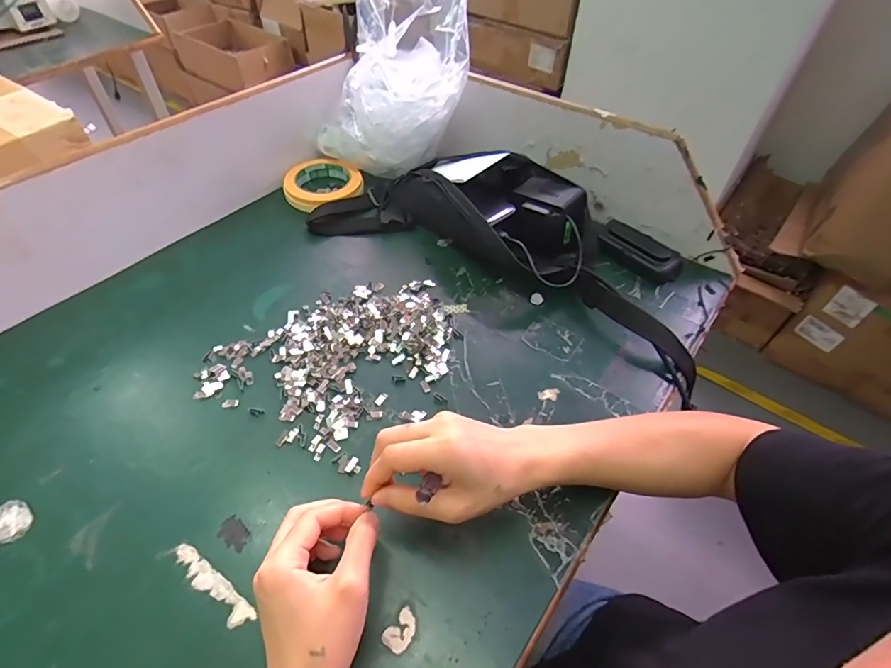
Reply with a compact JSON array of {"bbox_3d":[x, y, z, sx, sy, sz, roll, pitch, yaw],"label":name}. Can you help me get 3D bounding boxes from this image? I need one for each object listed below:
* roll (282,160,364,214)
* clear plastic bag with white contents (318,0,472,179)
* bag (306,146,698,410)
[{"bbox_3d":[-0.175,-0.219,0.678,0.108,0.022,0.108,1,50,-1],"label":"roll"},{"bbox_3d":[-0.073,-0.333,0.615,0.197,0.257,0.112,20,51,15],"label":"clear plastic bag with white contents"},{"bbox_3d":[0.072,-0.125,0.561,0.494,0.082,0.177,26,53,19],"label":"bag"}]

